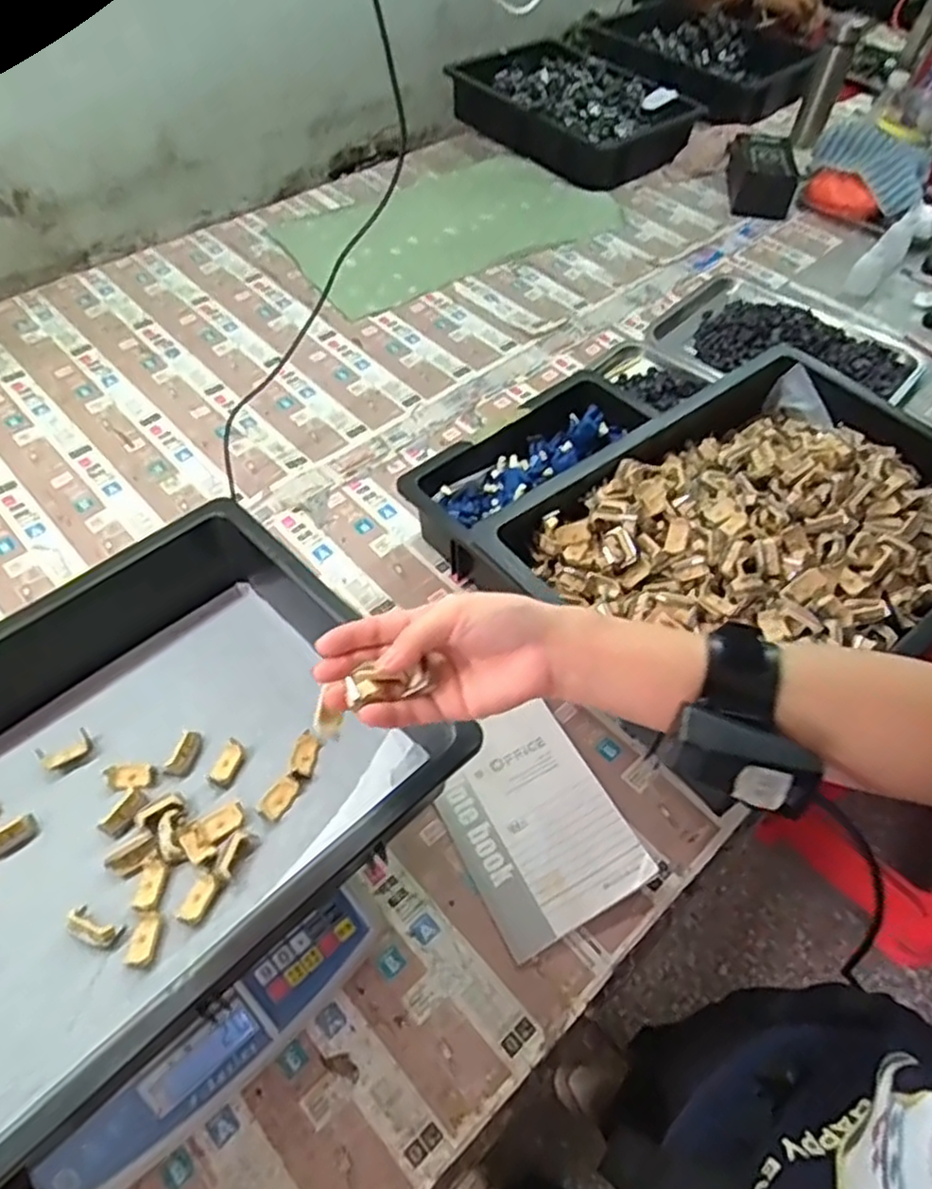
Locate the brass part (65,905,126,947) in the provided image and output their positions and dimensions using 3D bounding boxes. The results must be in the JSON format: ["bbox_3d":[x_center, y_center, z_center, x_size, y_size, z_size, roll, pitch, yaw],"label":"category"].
[{"bbox_3d":[-0.247,0.217,0.472,0.038,0.014,0.018,20,55,11],"label":"brass part"}]

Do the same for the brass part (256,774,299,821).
[{"bbox_3d":[-0.138,0.149,0.532,0.018,0.008,0.034,27,56,16],"label":"brass part"}]

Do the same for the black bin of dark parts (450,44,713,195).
[{"bbox_3d":[0.207,-1.003,1.481,0.344,0.104,0.479,-32,62,-24],"label":"black bin of dark parts"}]

